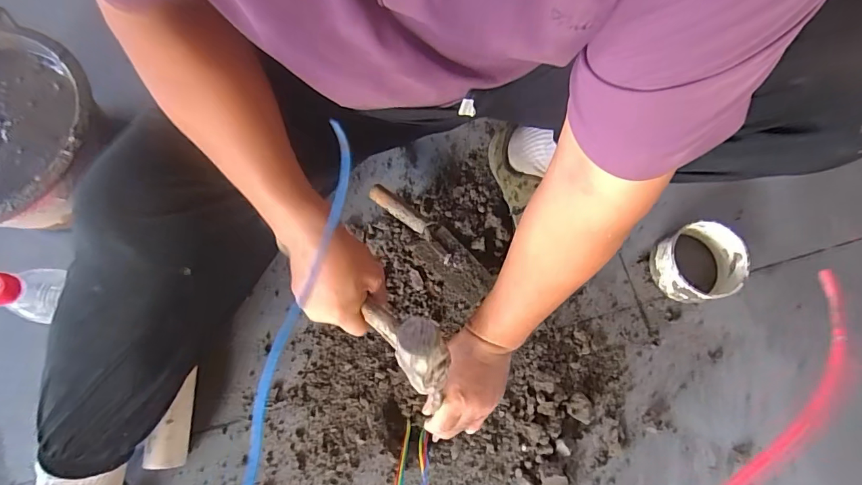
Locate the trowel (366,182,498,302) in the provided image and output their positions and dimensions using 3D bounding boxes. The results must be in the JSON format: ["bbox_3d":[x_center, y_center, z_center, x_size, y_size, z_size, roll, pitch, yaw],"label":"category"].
[{"bbox_3d":[0.001,-0.004,0.665,0.060,0.053,0.217,-41,80,-9],"label":"trowel"}]

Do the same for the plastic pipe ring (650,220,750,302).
[{"bbox_3d":[0.393,0.030,0.660,0.110,0.069,0.109,0,76,0],"label":"plastic pipe ring"}]

